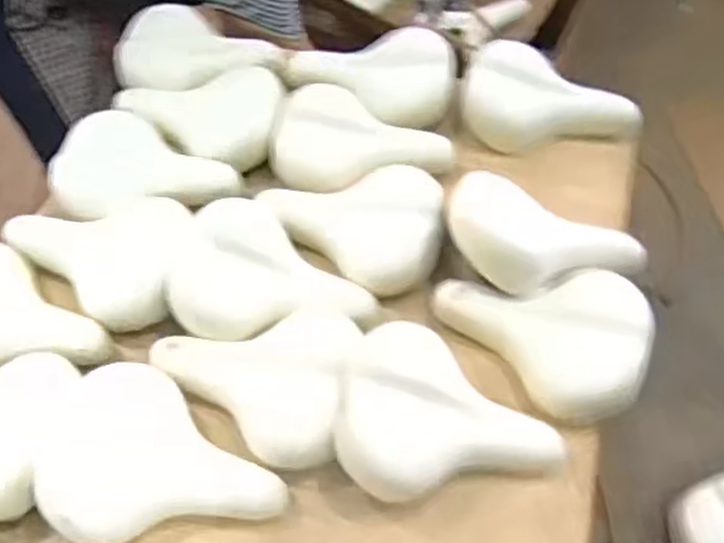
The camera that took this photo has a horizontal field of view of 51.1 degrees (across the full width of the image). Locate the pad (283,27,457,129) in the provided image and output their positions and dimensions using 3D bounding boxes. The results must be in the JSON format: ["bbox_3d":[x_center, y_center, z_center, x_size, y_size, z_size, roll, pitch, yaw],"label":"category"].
[{"bbox_3d":[0.018,-0.320,1.186,0.263,0.059,0.178,21,57,15],"label":"pad"}]

